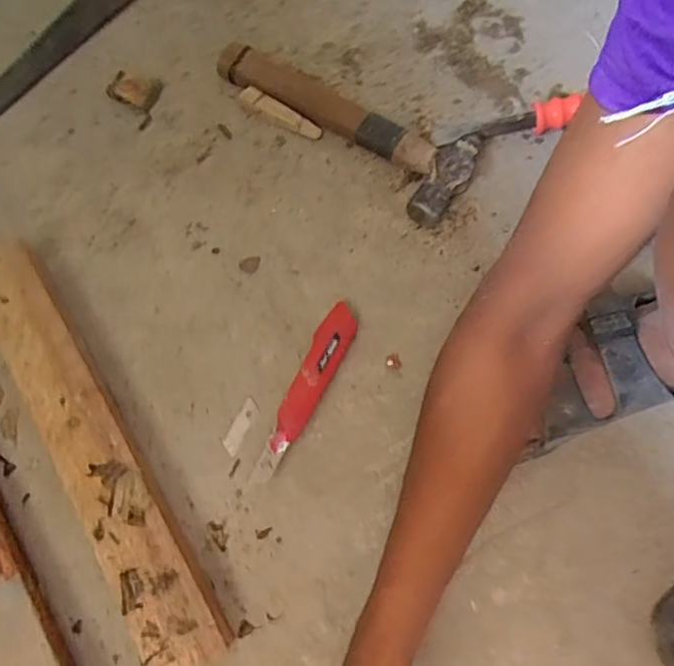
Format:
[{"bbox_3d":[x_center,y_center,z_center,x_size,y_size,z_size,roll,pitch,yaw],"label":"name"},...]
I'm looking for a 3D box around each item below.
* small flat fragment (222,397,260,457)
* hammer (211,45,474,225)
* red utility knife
[{"bbox_3d":[-0.088,0.086,0.522,0.016,0.007,0.051,29,74,9],"label":"small flat fragment"},{"bbox_3d":[0.004,-0.230,0.607,0.300,0.033,0.098,36,75,11],"label":"hammer"},{"bbox_3d":[-0.029,0.052,0.516,0.031,0.021,0.177,26,73,8],"label":"red utility knife"}]

